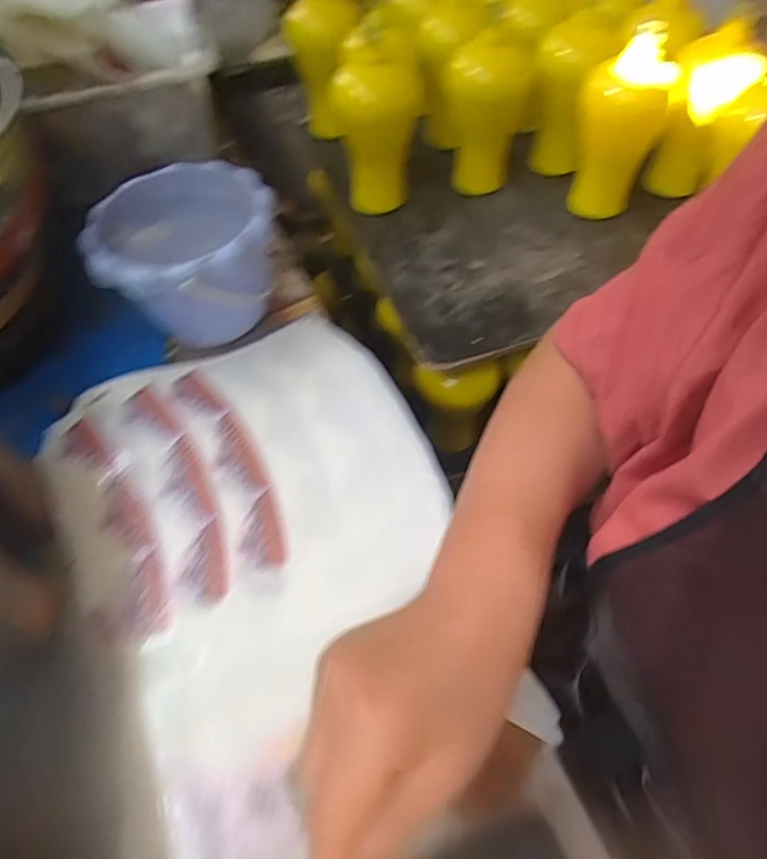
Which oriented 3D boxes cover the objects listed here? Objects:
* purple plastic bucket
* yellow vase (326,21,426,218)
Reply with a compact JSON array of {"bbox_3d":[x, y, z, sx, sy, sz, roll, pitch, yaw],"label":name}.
[{"bbox_3d":[-0.174,-0.149,0.513,0.153,0.115,0.138,-7,54,-4],"label":"purple plastic bucket"},{"bbox_3d":[-0.005,-0.419,0.748,0.109,0.206,0.145,0,56,3],"label":"yellow vase"}]

